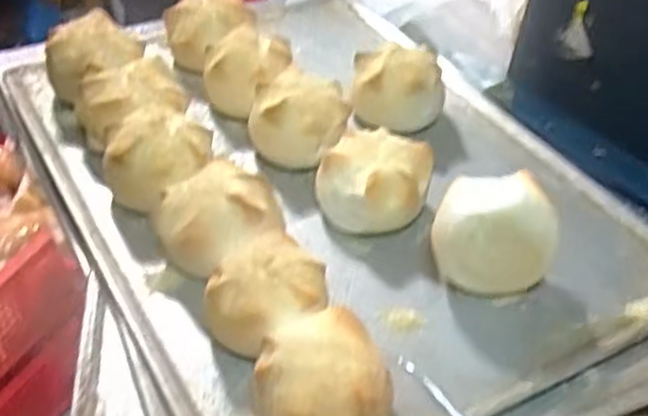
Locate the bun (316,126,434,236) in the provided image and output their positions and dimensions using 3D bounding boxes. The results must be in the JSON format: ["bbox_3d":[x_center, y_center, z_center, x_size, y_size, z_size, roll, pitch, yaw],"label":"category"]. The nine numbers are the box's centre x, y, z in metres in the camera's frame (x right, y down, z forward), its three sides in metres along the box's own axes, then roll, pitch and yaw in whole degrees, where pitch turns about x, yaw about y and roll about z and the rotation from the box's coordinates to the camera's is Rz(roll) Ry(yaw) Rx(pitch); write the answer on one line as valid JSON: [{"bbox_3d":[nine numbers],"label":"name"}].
[{"bbox_3d":[0.033,-0.016,0.526,0.074,0.045,0.066,7,41,6],"label":"bun"}]

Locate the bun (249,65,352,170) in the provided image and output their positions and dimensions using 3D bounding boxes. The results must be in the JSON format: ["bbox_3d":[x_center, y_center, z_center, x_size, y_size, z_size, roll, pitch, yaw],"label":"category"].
[{"bbox_3d":[-0.018,-0.066,0.572,0.071,0.046,0.061,1,41,-2],"label":"bun"}]

